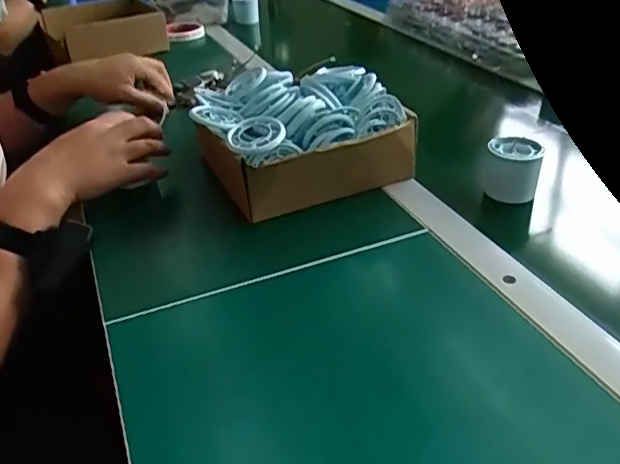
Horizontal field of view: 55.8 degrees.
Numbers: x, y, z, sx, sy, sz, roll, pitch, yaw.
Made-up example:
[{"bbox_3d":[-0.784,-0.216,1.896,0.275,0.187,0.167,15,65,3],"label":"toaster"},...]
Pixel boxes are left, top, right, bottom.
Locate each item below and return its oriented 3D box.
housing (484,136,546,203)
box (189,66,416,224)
[{"bbox_3d":[0.206,-0.063,0.598,0.052,0.053,0.062,6,34,15],"label":"housing"},{"bbox_3d":[-0.017,-0.112,0.640,0.202,0.093,0.196,-20,36,-23],"label":"box"}]

